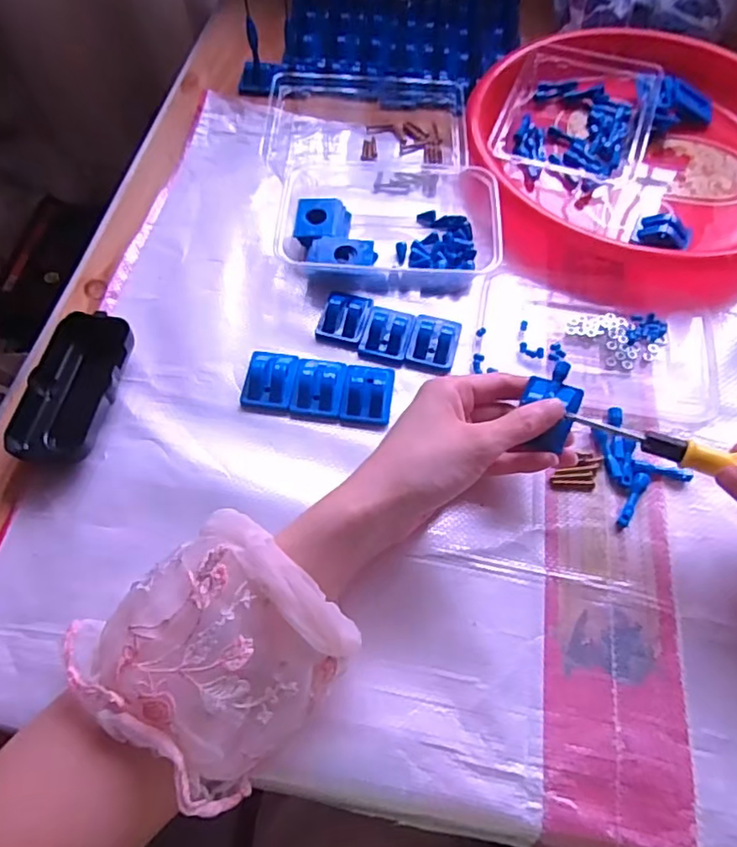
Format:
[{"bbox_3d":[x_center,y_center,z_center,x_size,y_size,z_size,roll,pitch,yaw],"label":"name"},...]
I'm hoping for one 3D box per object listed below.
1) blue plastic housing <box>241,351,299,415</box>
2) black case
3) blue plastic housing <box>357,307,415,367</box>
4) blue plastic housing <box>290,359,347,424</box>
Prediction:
[{"bbox_3d":[-0.067,-0.030,0.405,0.035,0.011,0.045,5,61,3],"label":"blue plastic housing"},{"bbox_3d":[-0.194,-0.024,0.394,0.054,0.026,0.104,5,61,2],"label":"black case"},{"bbox_3d":[0.013,-0.063,0.425,0.034,0.011,0.039,15,62,7],"label":"blue plastic housing"},{"bbox_3d":[-0.034,-0.025,0.402,0.034,0.011,0.046,6,61,3],"label":"blue plastic housing"}]

